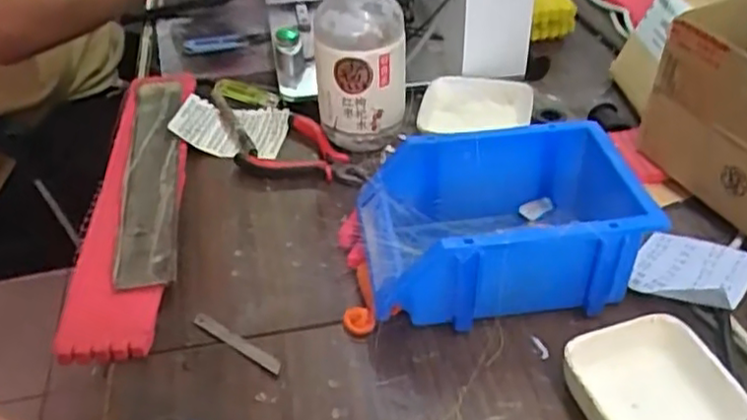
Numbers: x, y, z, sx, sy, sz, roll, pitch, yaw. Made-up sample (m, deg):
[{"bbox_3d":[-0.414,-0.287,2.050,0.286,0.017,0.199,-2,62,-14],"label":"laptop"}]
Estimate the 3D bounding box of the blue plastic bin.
[{"bbox_3d":[0.091,0.009,0.485,0.195,0.079,0.126,-5,41,-4],"label":"blue plastic bin"}]

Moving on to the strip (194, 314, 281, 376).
[{"bbox_3d":[-0.091,0.088,0.458,0.077,0.004,0.009,26,48,28],"label":"strip"}]

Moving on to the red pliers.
[{"bbox_3d":[-0.053,-0.047,0.603,0.120,0.021,0.074,21,46,24],"label":"red pliers"}]

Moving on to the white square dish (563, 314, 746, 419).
[{"bbox_3d":[0.160,0.106,0.400,0.085,0.032,0.086,-12,42,-12],"label":"white square dish"}]

